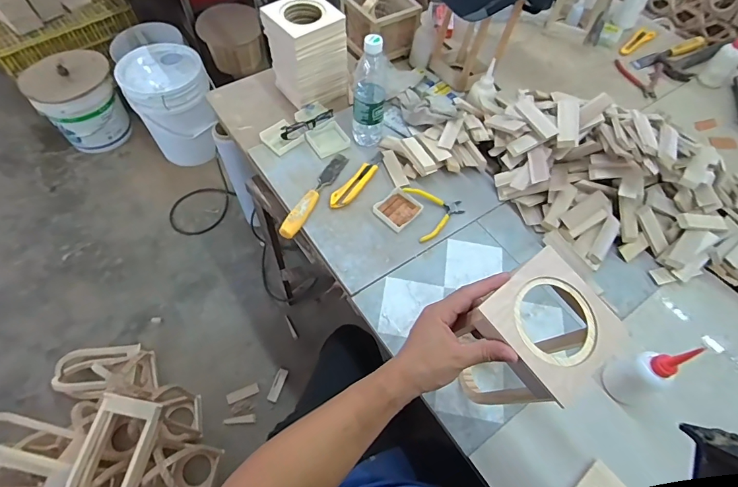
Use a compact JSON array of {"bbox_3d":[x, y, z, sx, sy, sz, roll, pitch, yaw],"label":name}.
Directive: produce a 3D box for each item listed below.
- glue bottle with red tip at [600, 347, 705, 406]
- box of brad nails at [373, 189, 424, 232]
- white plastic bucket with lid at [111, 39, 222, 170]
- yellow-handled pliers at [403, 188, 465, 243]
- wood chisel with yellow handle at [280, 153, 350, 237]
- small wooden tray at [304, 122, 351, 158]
[{"bbox_3d":[0.398,0.187,0.580,0.054,0.134,0.056,1,58,-1],"label":"glue bottle with red tip"},{"bbox_3d":[0.056,-0.068,0.795,0.073,0.016,0.078,37,64,19],"label":"box of brad nails"},{"bbox_3d":[-0.775,-0.545,1.656,0.292,0.378,0.305,1,58,-1],"label":"white plastic bucket with lid"},{"bbox_3d":[0.136,-0.066,0.794,0.110,0.025,0.112,-12,60,-9],"label":"yellow-handled pliers"},{"bbox_3d":[-0.104,-0.102,0.802,0.031,0.026,0.232,22,60,11],"label":"wood chisel with yellow handle"},{"bbox_3d":[-0.089,-0.227,0.885,0.081,0.016,0.069,-26,63,-17],"label":"small wooden tray"}]

